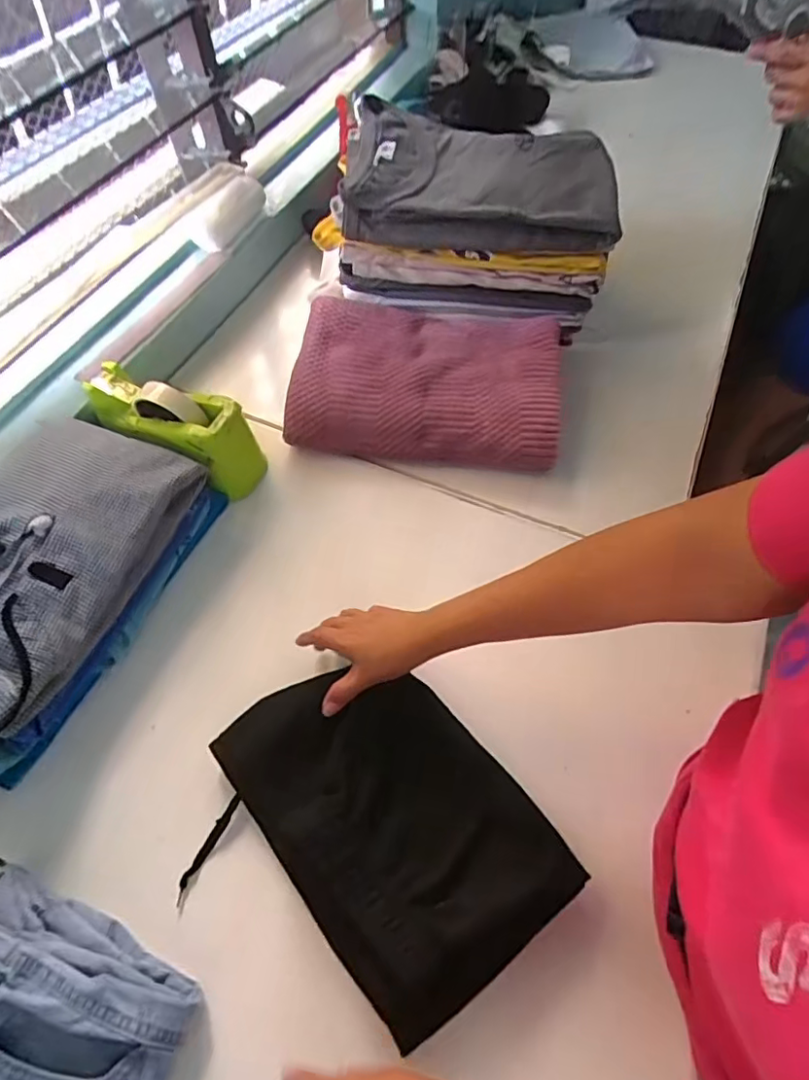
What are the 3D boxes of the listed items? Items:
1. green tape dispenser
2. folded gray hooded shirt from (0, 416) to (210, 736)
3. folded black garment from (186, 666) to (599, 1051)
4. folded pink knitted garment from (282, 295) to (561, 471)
[{"bbox_3d":[-0.273,-0.136,0.662,0.207,0.110,0.075,27,63,15],"label":"green tape dispenser"},{"bbox_3d":[-0.366,0.007,0.560,0.201,0.049,0.304,19,62,11],"label":"folded gray hooded shirt"},{"bbox_3d":[-0.018,0.226,0.480,0.197,0.045,0.287,-40,67,-20],"label":"folded black garment"},{"bbox_3d":[0.030,-0.204,0.731,0.325,0.079,0.218,5,60,3],"label":"folded pink knitted garment"}]

